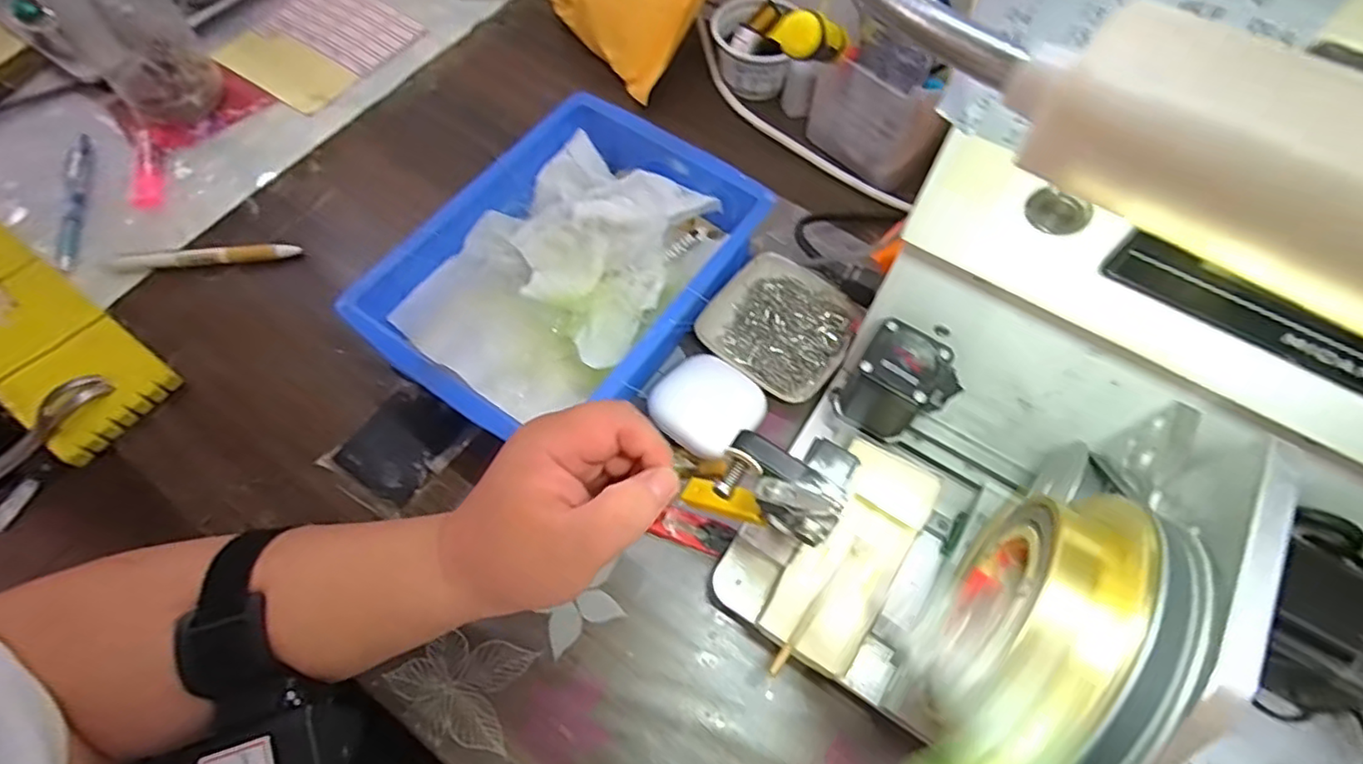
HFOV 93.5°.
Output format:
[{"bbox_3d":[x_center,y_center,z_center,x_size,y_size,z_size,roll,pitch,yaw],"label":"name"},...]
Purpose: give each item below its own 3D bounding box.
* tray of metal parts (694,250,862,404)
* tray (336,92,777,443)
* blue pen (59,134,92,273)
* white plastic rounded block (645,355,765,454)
[{"bbox_3d":[0.070,-0.039,0.457,0.096,0.016,0.095,36,69,15],"label":"tray of metal parts"},{"bbox_3d":[-0.072,-0.074,0.445,0.178,0.067,0.248,32,67,14],"label":"tray"},{"bbox_3d":[-0.488,-0.146,0.516,0.018,0.015,0.145,-12,65,-7],"label":"blue pen"},{"bbox_3d":[0.018,0.016,0.426,0.066,0.016,0.060,33,68,14],"label":"white plastic rounded block"}]

